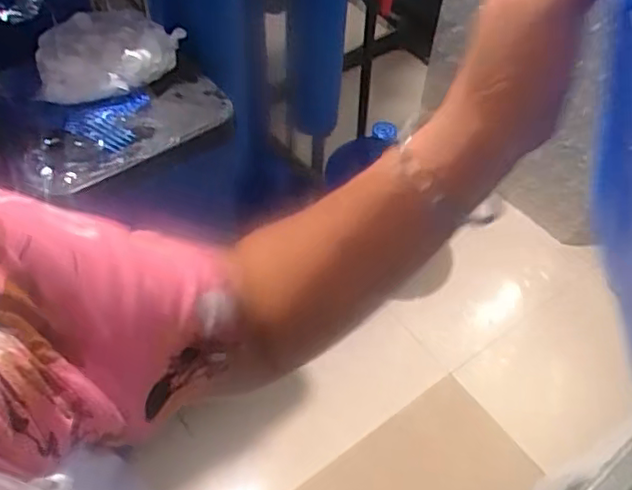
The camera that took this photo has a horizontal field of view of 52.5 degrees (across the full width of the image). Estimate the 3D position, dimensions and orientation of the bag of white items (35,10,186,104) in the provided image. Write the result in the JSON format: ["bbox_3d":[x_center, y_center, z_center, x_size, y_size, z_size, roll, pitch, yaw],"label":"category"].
[{"bbox_3d":[-0.322,-0.306,1.007,0.230,0.064,0.151,-16,55,-15],"label":"bag of white items"}]

